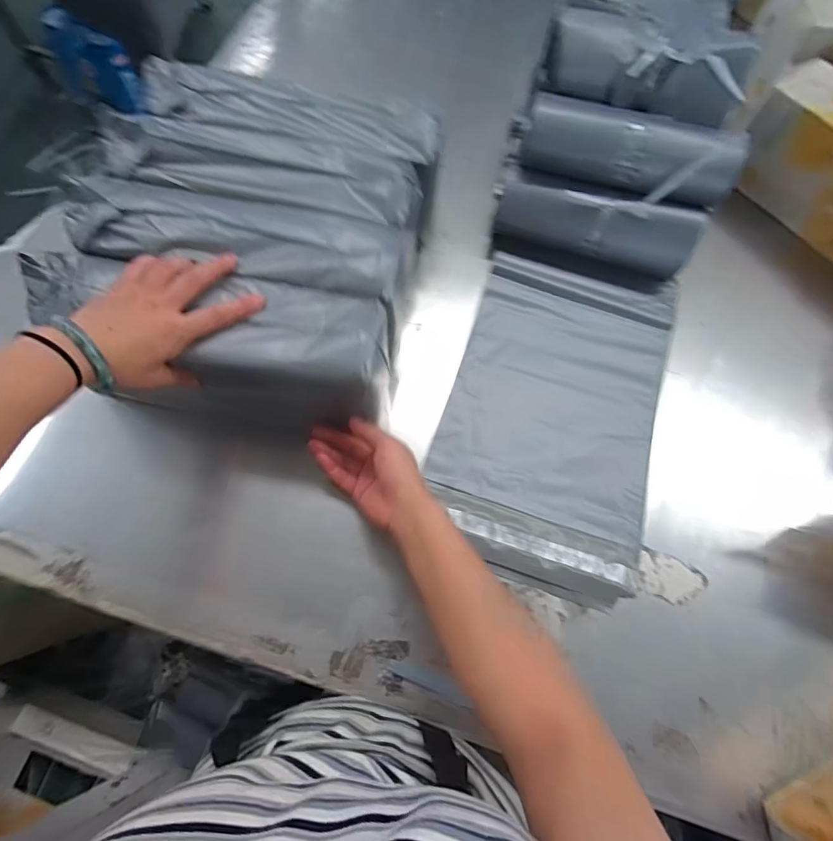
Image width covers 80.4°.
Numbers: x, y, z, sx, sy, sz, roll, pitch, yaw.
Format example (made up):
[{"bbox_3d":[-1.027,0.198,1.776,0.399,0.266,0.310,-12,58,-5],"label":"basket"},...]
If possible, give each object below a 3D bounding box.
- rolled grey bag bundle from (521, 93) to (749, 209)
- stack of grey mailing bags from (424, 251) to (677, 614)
[{"bbox_3d":[0.240,-0.304,0.555,0.228,0.060,0.078,24,70,6],"label":"rolled grey bag bundle"},{"bbox_3d":[0.156,-0.012,0.558,0.227,0.023,0.376,16,68,5],"label":"stack of grey mailing bags"}]

